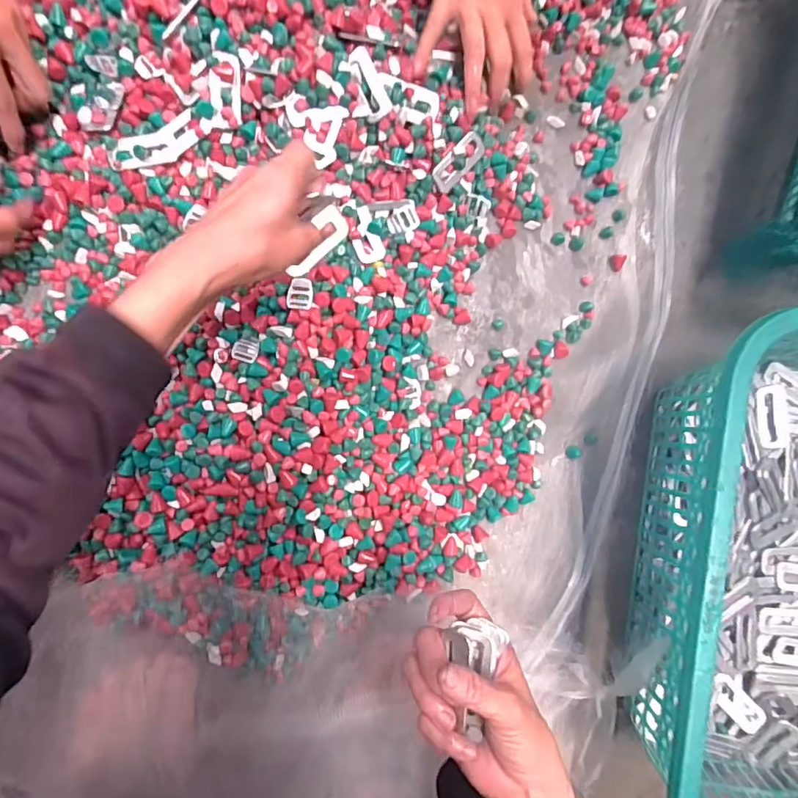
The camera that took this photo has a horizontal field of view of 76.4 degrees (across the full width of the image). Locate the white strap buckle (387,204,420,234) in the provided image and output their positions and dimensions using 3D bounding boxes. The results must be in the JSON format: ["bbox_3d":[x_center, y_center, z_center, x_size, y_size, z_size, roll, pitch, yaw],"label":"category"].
[{"bbox_3d":[0.005,-0.169,0.481,0.029,0.010,0.022,-28,94,-7],"label":"white strap buckle"}]

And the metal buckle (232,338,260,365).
[{"bbox_3d":[-0.139,-0.044,0.458,0.022,0.009,0.020,19,89,-9],"label":"metal buckle"}]

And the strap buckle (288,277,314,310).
[{"bbox_3d":[-0.088,-0.094,0.453,0.023,0.011,0.028,1,90,-8],"label":"strap buckle"}]

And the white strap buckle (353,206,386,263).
[{"bbox_3d":[-0.032,-0.155,0.481,0.027,0.004,0.052,-26,94,-7],"label":"white strap buckle"}]

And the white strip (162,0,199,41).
[{"bbox_3d":[-0.185,-0.333,0.435,0.010,0.004,0.055,41,100,-8],"label":"white strip"}]

